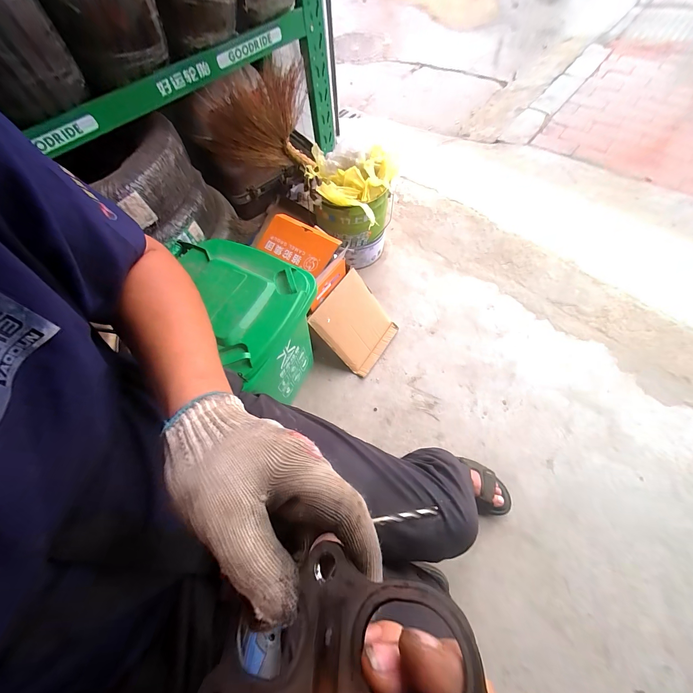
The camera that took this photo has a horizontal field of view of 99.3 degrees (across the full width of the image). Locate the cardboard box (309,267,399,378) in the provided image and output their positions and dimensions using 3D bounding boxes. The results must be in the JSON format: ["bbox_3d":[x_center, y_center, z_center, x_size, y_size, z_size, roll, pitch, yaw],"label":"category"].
[{"bbox_3d":[0.035,-0.082,1.017,0.282,0.040,0.256,47,64,-24],"label":"cardboard box"}]

